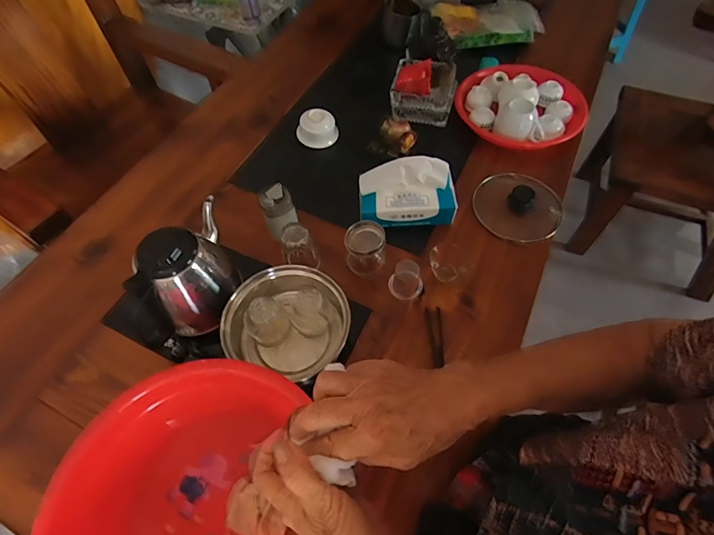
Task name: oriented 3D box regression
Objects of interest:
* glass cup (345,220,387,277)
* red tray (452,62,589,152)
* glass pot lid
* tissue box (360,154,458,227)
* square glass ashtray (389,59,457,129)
[{"bbox_3d":[0.014,-0.029,0.637,0.060,0.074,0.059,-1,58,1],"label":"glass cup"},{"bbox_3d":[0.326,-0.331,0.809,0.245,0.061,0.224,35,66,21],"label":"red tray"},{"bbox_3d":[0.277,-0.114,0.686,0.148,0.059,0.140,-1,58,1],"label":"glass pot lid"},{"bbox_3d":[0.083,-0.119,0.666,0.155,0.092,0.078,-5,58,-1],"label":"tissue box"},{"bbox_3d":[0.140,-0.370,0.839,0.123,0.073,0.120,12,59,9],"label":"square glass ashtray"}]

